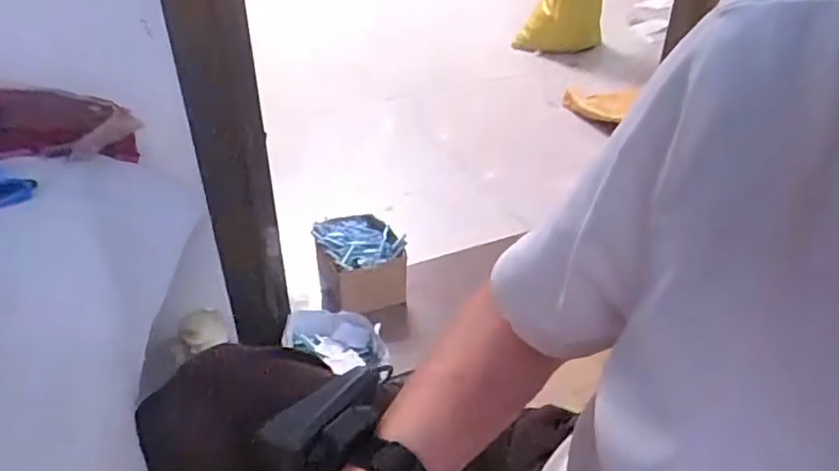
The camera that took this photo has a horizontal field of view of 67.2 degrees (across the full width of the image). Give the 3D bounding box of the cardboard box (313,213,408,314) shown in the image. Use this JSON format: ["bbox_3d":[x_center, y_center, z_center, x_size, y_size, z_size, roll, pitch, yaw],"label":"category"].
[{"bbox_3d":[-0.120,0.057,1.251,0.161,0.128,0.158,-10,37,-15],"label":"cardboard box"}]

